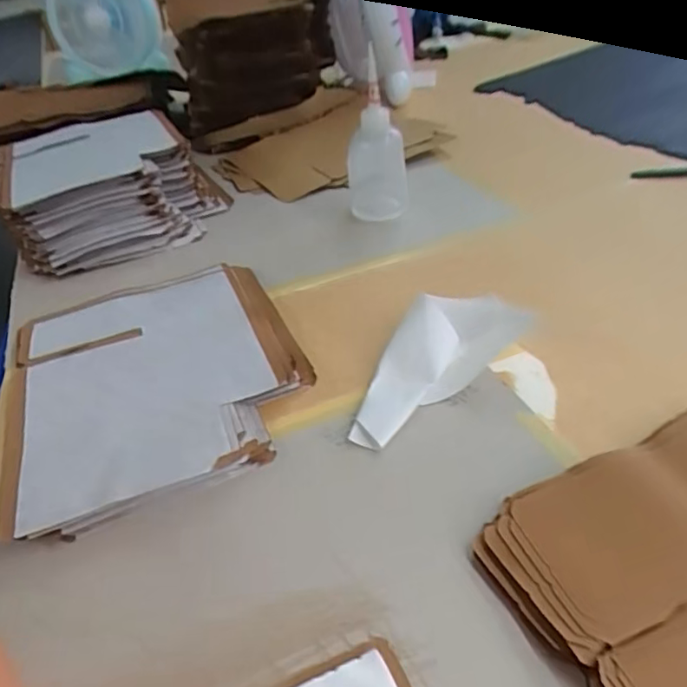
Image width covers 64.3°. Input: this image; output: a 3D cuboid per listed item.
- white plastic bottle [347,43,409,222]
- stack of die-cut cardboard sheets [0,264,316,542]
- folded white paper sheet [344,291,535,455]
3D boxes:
[{"bbox_3d":[0.037,-0.233,0.631,0.069,0.154,0.065,-3,39,4],"label":"white plastic bottle"},{"bbox_3d":[-0.152,0.021,0.442,0.218,0.022,0.248,-20,42,-14],"label":"stack of die-cut cardboard sheets"},{"bbox_3d":[0.068,0.008,0.425,0.181,0.026,0.072,-35,47,-29],"label":"folded white paper sheet"}]

